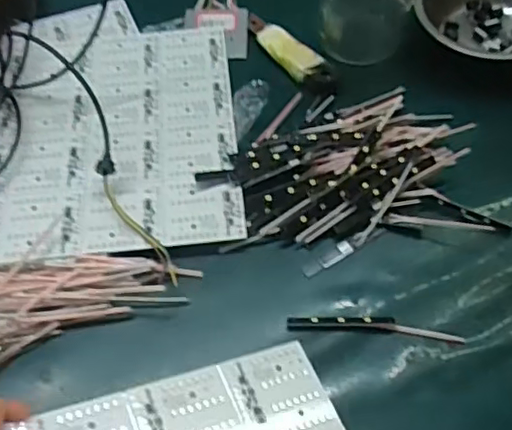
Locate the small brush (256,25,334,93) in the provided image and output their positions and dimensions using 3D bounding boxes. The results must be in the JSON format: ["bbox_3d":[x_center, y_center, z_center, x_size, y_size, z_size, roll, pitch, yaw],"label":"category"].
[{"bbox_3d":[0.035,-0.135,0.525,0.029,0.017,0.094,-30,54,-18],"label":"small brush"}]

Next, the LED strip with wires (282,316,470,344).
[{"bbox_3d":[0.075,0.069,0.382,0.108,0.007,0.013,5,56,4],"label":"LED strip with wires"}]

